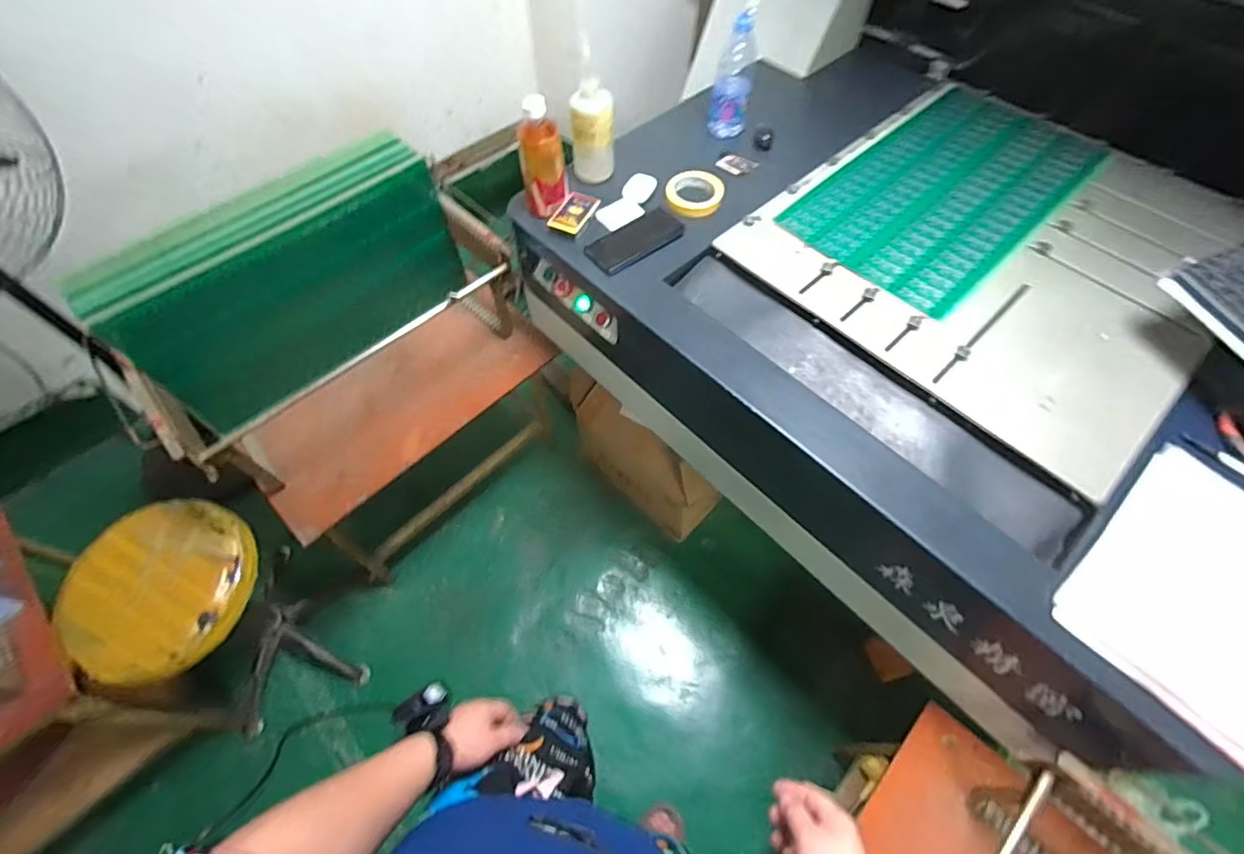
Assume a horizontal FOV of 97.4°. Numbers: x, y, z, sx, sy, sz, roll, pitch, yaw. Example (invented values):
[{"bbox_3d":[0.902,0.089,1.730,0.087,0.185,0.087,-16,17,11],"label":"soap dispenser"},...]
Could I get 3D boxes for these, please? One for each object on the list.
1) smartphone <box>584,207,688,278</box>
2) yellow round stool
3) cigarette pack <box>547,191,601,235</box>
[{"bbox_3d":[0.022,-0.323,0.944,0.174,0.010,0.077,-32,64,-18],"label":"smartphone"},{"bbox_3d":[-0.869,0.426,1.228,0.374,0.541,0.366,-26,63,-14],"label":"yellow round stool"},{"bbox_3d":[-0.086,-0.375,0.958,0.056,0.012,0.100,25,63,14],"label":"cigarette pack"}]

